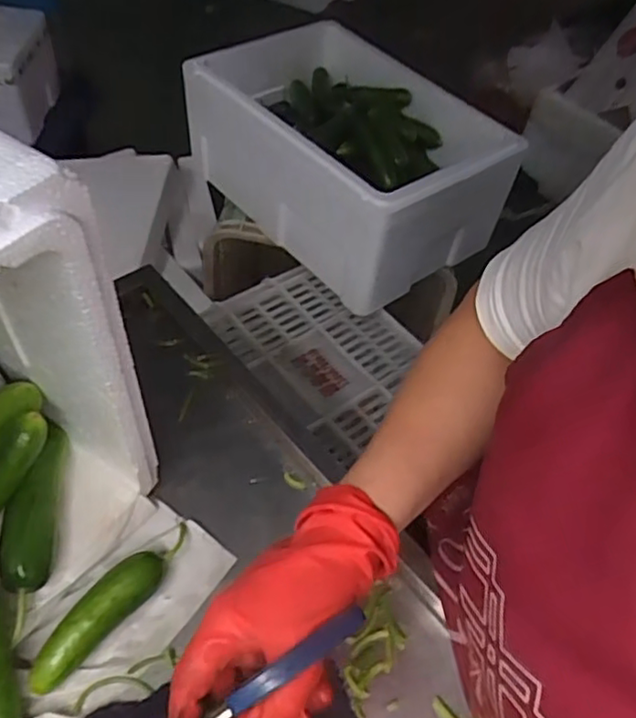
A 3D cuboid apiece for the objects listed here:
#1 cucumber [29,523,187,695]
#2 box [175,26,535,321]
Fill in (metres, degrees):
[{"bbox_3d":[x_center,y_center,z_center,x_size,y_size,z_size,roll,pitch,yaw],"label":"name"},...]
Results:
[{"bbox_3d":[-0.137,0.165,0.433,0.028,0.035,0.131,39,59,21],"label":"cucumber"},{"bbox_3d":[0.054,-0.317,0.970,0.326,0.190,0.393,-30,61,-27],"label":"box"}]

